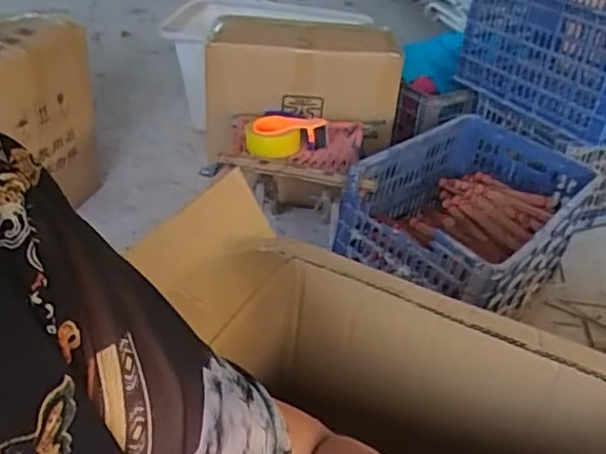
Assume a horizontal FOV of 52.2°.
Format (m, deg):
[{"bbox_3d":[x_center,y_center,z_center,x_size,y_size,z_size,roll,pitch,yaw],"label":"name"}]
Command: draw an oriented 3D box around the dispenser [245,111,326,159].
[{"bbox_3d":[-0.036,-0.206,1.349,0.181,0.077,0.110,3,30,28],"label":"dispenser"}]

